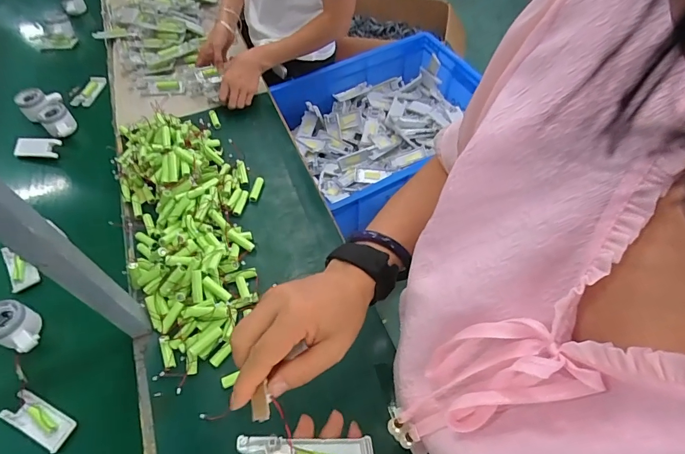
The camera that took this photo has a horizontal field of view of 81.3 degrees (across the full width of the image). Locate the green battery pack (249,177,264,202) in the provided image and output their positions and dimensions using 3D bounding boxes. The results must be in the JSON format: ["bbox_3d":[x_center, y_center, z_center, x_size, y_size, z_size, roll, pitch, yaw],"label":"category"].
[{"bbox_3d":[-0.157,-0.070,0.735,0.015,0.016,0.054,9,56,7],"label":"green battery pack"}]

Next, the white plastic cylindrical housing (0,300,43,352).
[{"bbox_3d":[-0.496,0.155,0.605,0.083,0.052,0.064,24,58,18],"label":"white plastic cylindrical housing"}]

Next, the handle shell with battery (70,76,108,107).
[{"bbox_3d":[-0.625,-0.333,0.986,0.027,0.027,0.102,10,55,9],"label":"handle shell with battery"}]

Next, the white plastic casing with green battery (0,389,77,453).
[{"bbox_3d":[-0.418,0.265,0.547,0.102,0.008,0.042,21,57,16],"label":"white plastic casing with green battery"}]

